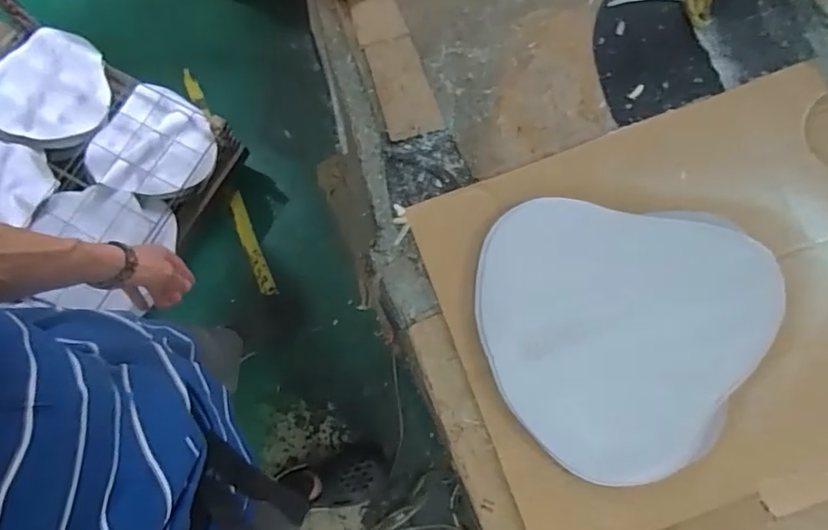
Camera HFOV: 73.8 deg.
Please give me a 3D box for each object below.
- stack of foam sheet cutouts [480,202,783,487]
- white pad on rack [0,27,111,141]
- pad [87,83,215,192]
[{"bbox_3d":[0.251,0.087,0.676,0.350,0.055,0.333,7,75,2],"label":"stack of foam sheet cutouts"},{"bbox_3d":[-0.974,-0.460,1.437,0.321,0.049,0.350,-19,75,-5],"label":"white pad on rack"},{"bbox_3d":[-0.653,-0.300,1.399,0.293,0.034,0.286,31,77,8],"label":"pad"}]

